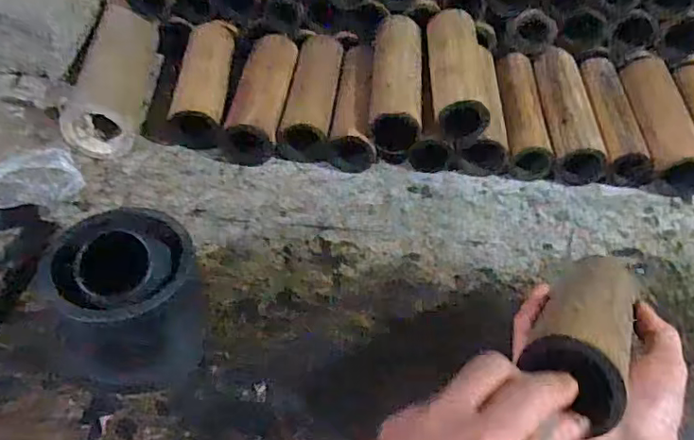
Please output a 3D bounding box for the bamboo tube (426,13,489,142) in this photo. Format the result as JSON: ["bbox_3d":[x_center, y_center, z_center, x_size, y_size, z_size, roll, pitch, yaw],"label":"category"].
[{"bbox_3d":[0.121,-0.162,0.621,0.058,0.045,0.186,3,46,0],"label":"bamboo tube"}]

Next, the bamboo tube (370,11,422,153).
[{"bbox_3d":[0.054,-0.149,0.623,0.052,0.054,0.201,4,46,1],"label":"bamboo tube"}]

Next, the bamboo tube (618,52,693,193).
[{"bbox_3d":[0.350,-0.113,0.650,0.062,0.045,0.192,3,48,1],"label":"bamboo tube"}]

